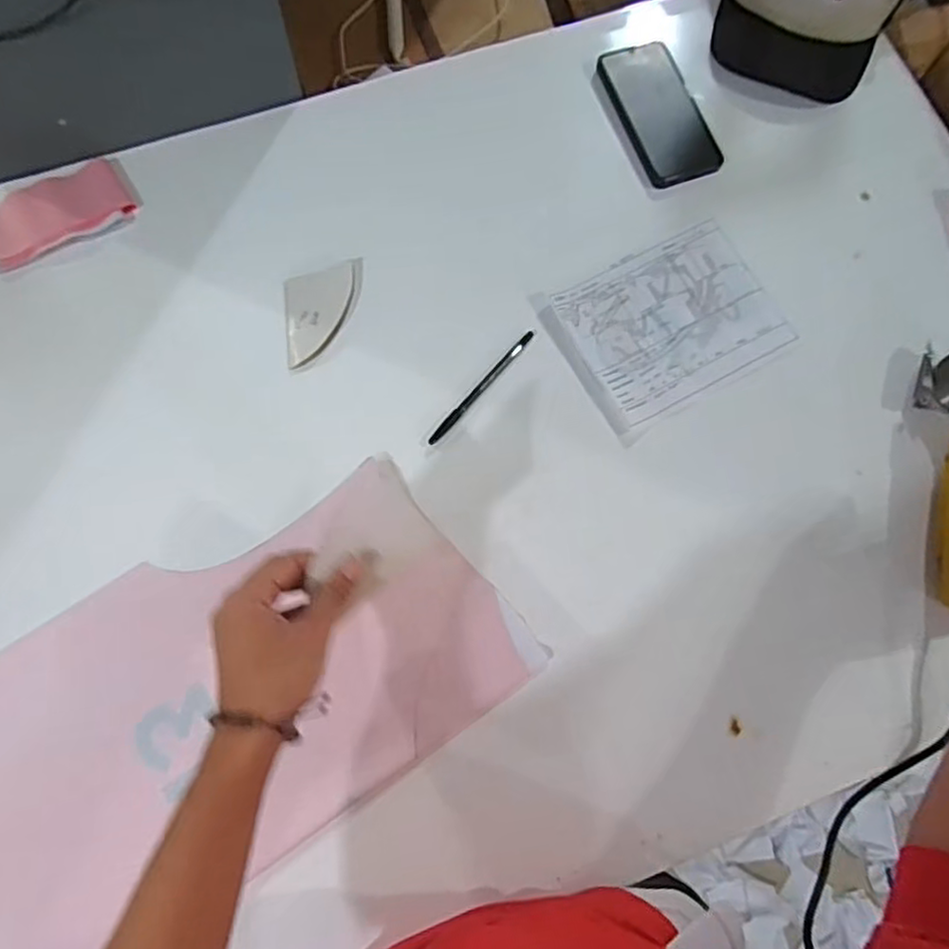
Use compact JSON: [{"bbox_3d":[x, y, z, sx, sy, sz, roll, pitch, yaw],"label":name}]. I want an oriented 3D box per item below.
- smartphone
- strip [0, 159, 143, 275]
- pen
[{"bbox_3d":[0.199,-0.384,0.704,0.081,0.012,0.168,-21,79,-2],"label":"smartphone"},{"bbox_3d":[-0.409,-0.256,0.651,0.148,0.016,0.072,-31,78,-10],"label":"strip"},{"bbox_3d":[0.007,-0.083,0.623,0.009,0.008,0.145,41,77,9],"label":"pen"}]

